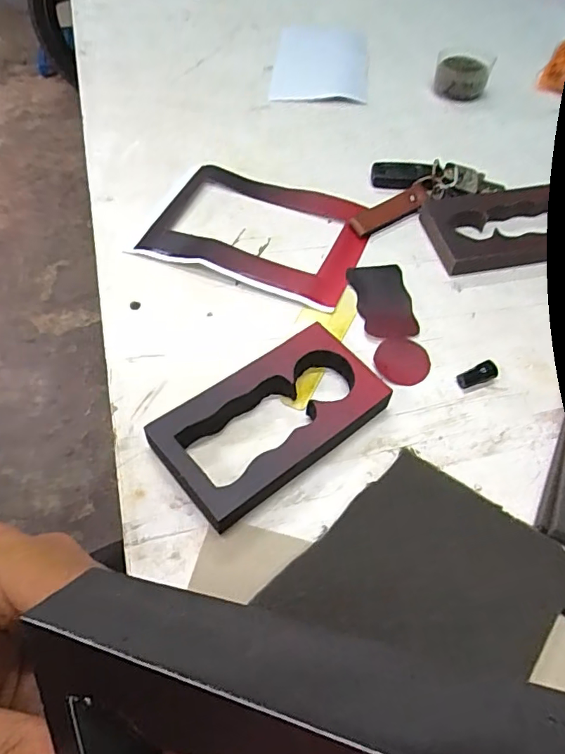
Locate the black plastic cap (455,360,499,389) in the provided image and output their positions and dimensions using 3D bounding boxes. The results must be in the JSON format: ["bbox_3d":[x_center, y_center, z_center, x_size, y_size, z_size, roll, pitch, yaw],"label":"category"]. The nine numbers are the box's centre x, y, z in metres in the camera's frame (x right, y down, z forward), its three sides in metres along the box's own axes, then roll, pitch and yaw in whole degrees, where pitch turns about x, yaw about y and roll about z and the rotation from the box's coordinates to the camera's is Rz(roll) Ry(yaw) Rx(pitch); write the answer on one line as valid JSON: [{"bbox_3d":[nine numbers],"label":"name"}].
[{"bbox_3d":[0.142,-0.001,0.379,0.030,0.010,0.012,-18,58,-12],"label":"black plastic cap"}]

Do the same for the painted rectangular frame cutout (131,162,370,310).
[{"bbox_3d":[-0.021,-0.136,0.471,0.186,0.008,0.132,19,58,12],"label":"painted rectangular frame cutout"}]

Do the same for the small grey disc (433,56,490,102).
[{"bbox_3d":[0.198,-0.329,0.580,0.054,0.029,0.052,0,56,0],"label":"small grey disc"}]

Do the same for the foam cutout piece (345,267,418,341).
[{"bbox_3d":[0.082,-0.063,0.424,0.043,0.004,0.081,-6,56,-5],"label":"foam cutout piece"}]

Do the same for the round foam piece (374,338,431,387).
[{"bbox_3d":[0.090,-0.012,0.389,0.039,0.005,0.039,0,56,0],"label":"round foam piece"}]

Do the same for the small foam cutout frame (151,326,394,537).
[{"bbox_3d":[-0.006,0.029,0.352,0.145,0.026,0.082,-33,62,-21],"label":"small foam cutout frame"}]

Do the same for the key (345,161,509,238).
[{"bbox_3d":[0.122,-0.183,0.492,0.153,0.022,0.075,-20,58,-13],"label":"key"}]

